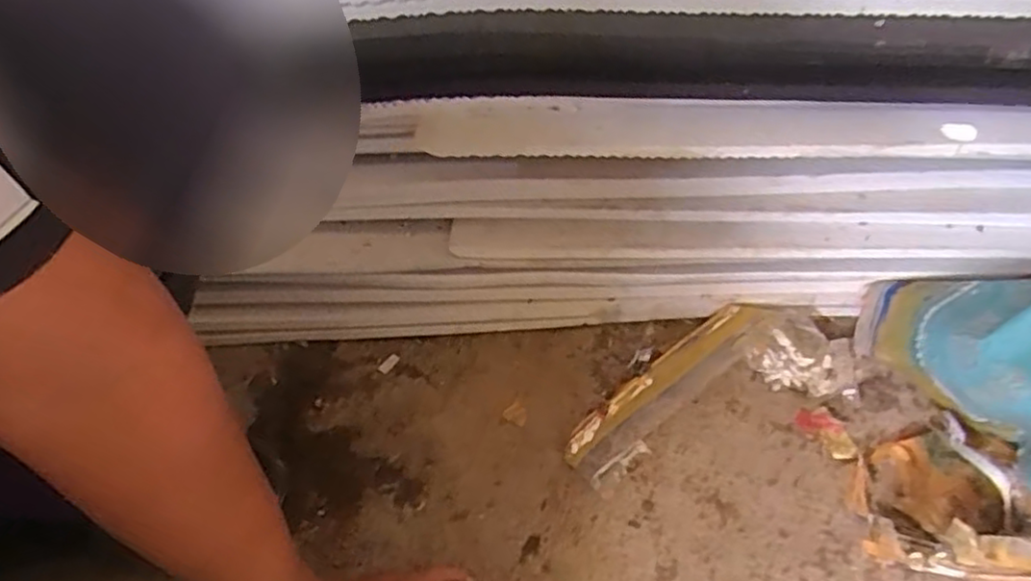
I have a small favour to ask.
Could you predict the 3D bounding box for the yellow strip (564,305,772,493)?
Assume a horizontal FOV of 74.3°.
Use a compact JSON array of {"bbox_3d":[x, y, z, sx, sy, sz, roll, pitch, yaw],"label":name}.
[{"bbox_3d":[0.143,0.087,0.630,0.231,0.017,0.052,-40,78,-13],"label":"yellow strip"}]

